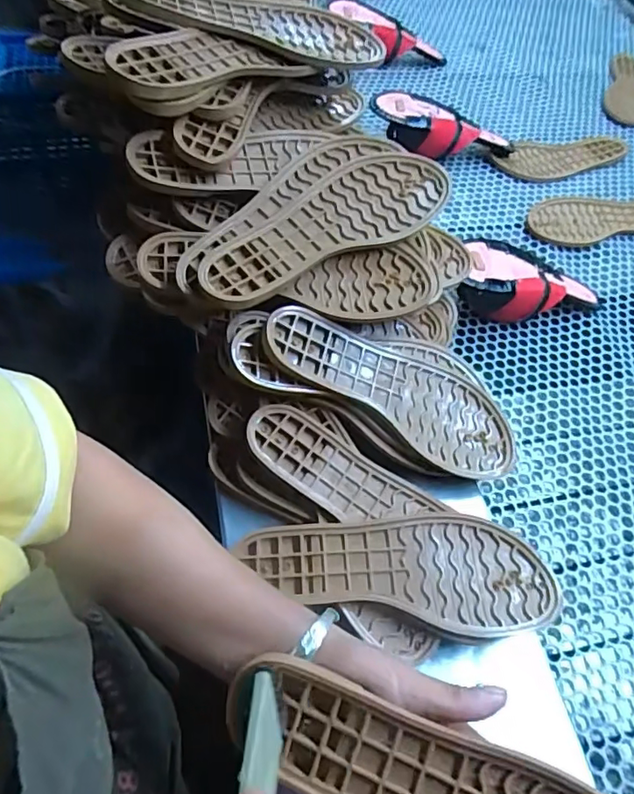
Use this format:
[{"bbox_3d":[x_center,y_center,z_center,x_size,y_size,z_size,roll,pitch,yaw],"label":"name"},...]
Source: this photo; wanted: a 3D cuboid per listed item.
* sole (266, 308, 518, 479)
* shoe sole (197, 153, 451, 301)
[{"bbox_3d":[0.070,-0.008,0.478,0.244,0.020,0.090,27,58,-11],"label":"sole"},{"bbox_3d":[0.007,-0.160,0.474,0.244,0.033,0.090,-24,66,-20],"label":"shoe sole"}]

